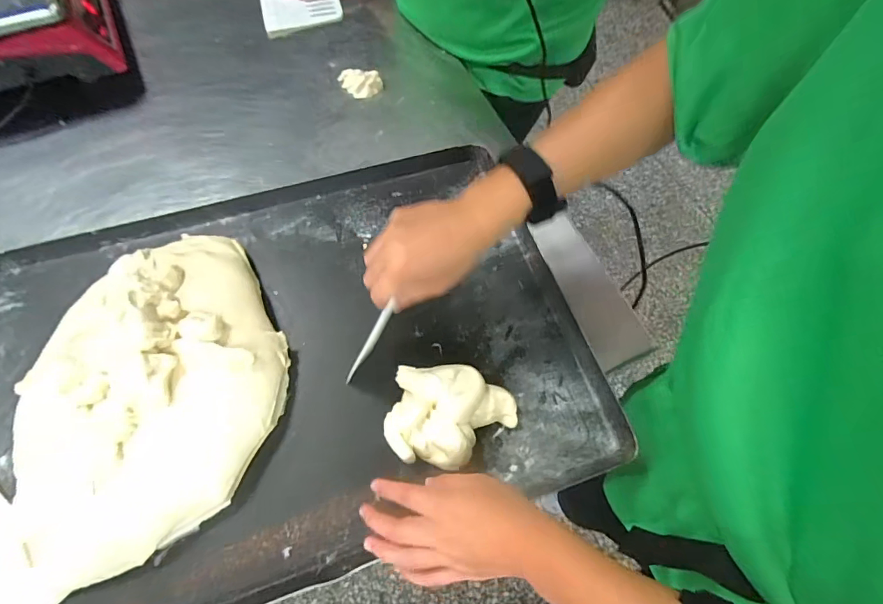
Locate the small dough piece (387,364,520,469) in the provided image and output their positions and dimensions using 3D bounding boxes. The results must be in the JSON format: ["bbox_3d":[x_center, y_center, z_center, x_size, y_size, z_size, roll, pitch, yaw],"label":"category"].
[{"bbox_3d":[0.009,0.103,0.413,0.116,0.047,0.087,8,64,1],"label":"small dough piece"}]

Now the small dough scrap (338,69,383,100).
[{"bbox_3d":[-0.111,-0.292,0.612,0.060,0.020,0.033,8,64,1],"label":"small dough scrap"}]

